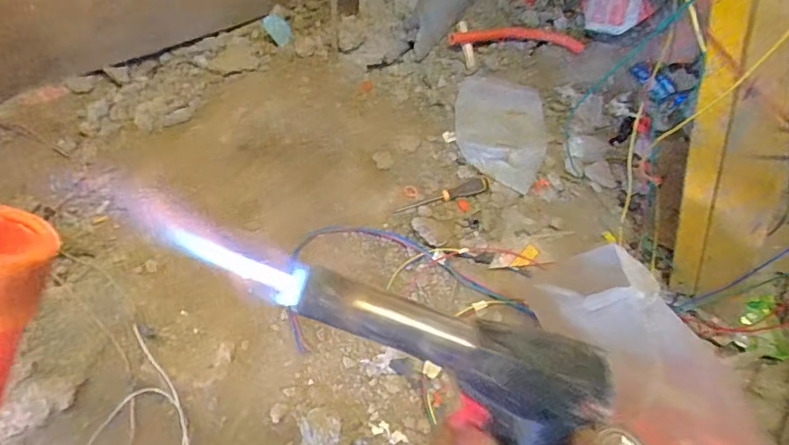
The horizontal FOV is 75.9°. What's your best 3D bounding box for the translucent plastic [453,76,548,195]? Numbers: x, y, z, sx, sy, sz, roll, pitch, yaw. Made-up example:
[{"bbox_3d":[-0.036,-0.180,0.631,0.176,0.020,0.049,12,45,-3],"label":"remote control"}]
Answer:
[{"bbox_3d":[0.246,-0.215,1.146,0.213,0.046,0.305,6,56,3],"label":"translucent plastic"}]

